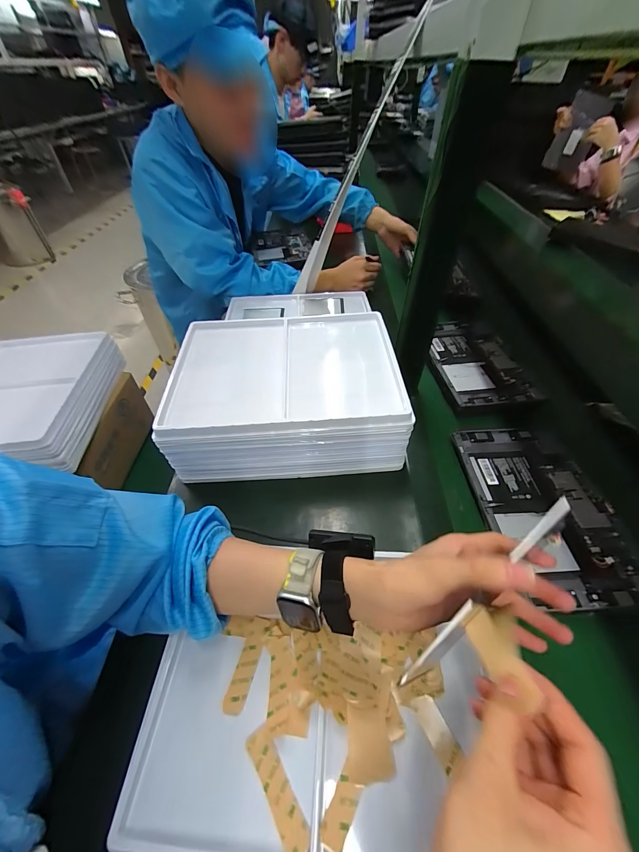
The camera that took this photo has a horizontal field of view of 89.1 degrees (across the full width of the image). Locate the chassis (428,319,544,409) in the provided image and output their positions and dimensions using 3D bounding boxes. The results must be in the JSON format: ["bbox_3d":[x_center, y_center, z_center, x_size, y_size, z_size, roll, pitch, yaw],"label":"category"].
[{"bbox_3d":[0.293,-0.130,0.627,0.157,0.018,0.246,-1,48,0],"label":"chassis"}]

